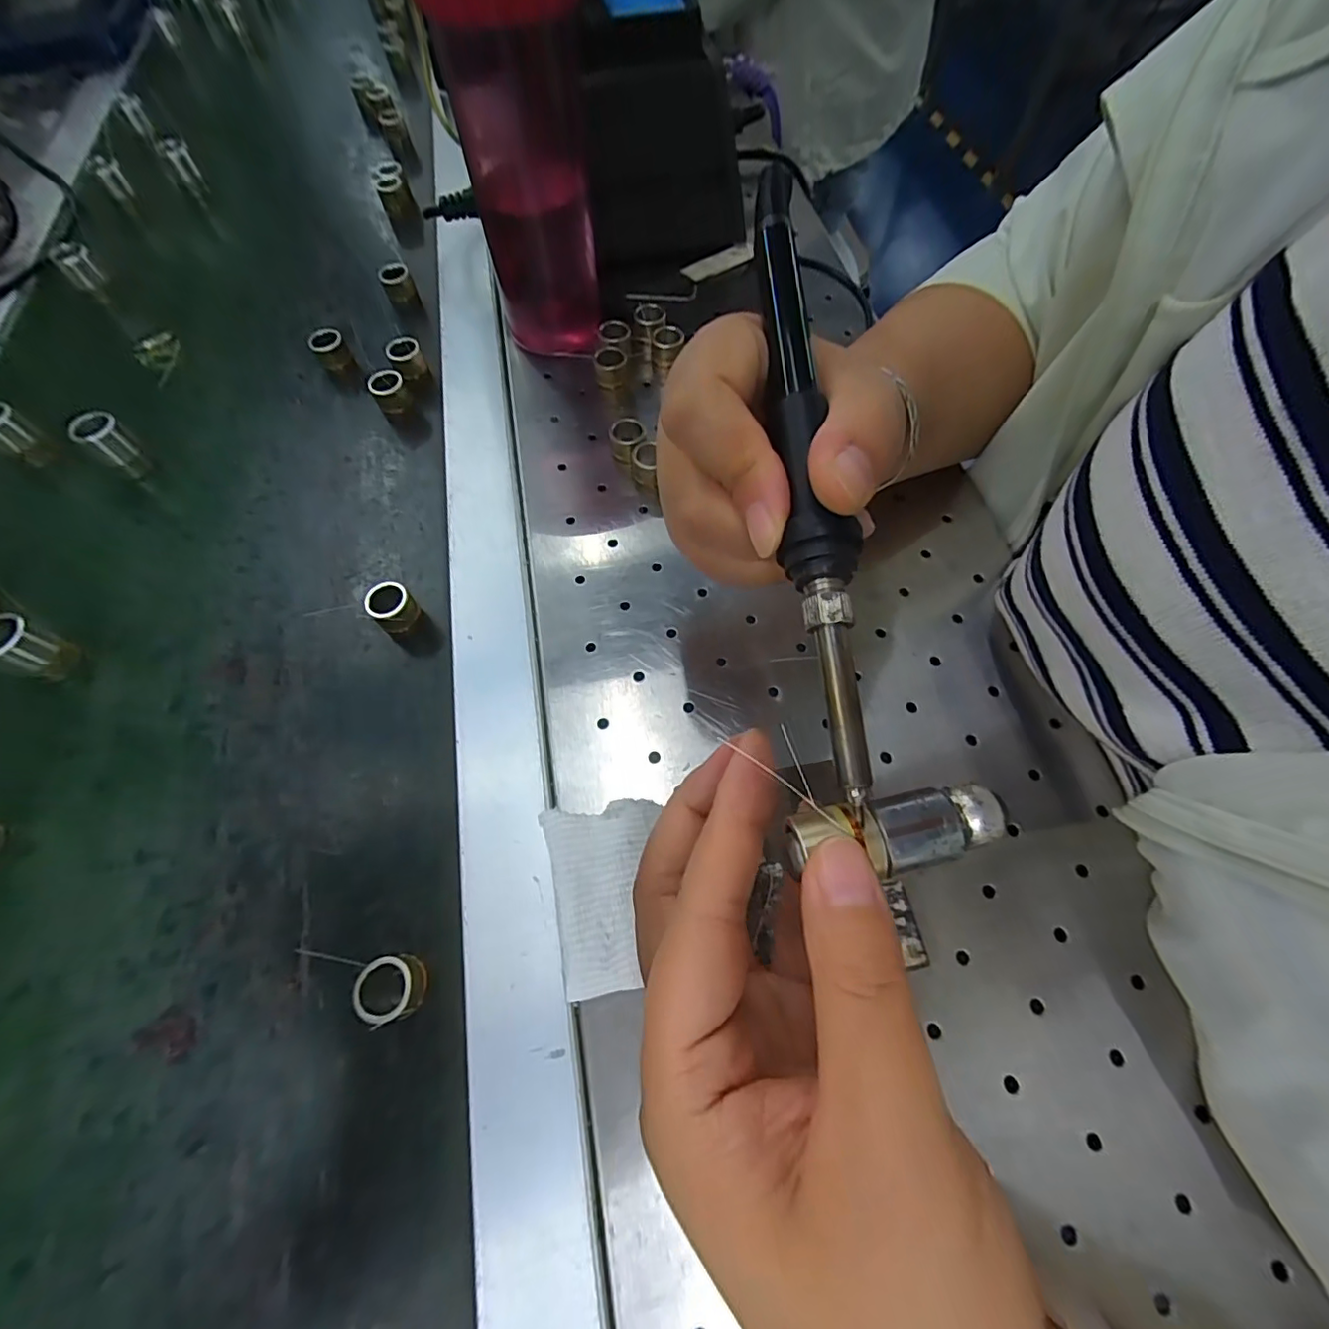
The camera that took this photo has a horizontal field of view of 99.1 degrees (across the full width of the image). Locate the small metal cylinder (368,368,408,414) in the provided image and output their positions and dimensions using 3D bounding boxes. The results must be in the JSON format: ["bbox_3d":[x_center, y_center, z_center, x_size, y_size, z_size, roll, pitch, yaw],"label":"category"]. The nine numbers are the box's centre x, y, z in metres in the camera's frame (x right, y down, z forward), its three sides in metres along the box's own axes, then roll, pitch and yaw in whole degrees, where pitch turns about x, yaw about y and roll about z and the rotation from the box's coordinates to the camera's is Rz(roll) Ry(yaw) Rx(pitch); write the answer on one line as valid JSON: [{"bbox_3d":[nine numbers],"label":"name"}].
[{"bbox_3d":[-0.163,-0.161,0.340,0.020,0.022,0.019,-25,66,-9],"label":"small metal cylinder"}]

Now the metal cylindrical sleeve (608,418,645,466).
[{"bbox_3d":[-0.019,-0.122,0.312,0.018,0.021,0.022,27,69,15],"label":"metal cylindrical sleeve"}]

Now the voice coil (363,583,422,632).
[{"bbox_3d":[-0.129,-0.026,0.271,0.021,0.020,0.019,37,72,18],"label":"voice coil"}]

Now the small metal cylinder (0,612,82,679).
[{"bbox_3d":[-0.297,-0.006,0.266,0.018,0.035,0.021,18,67,11],"label":"small metal cylinder"}]

